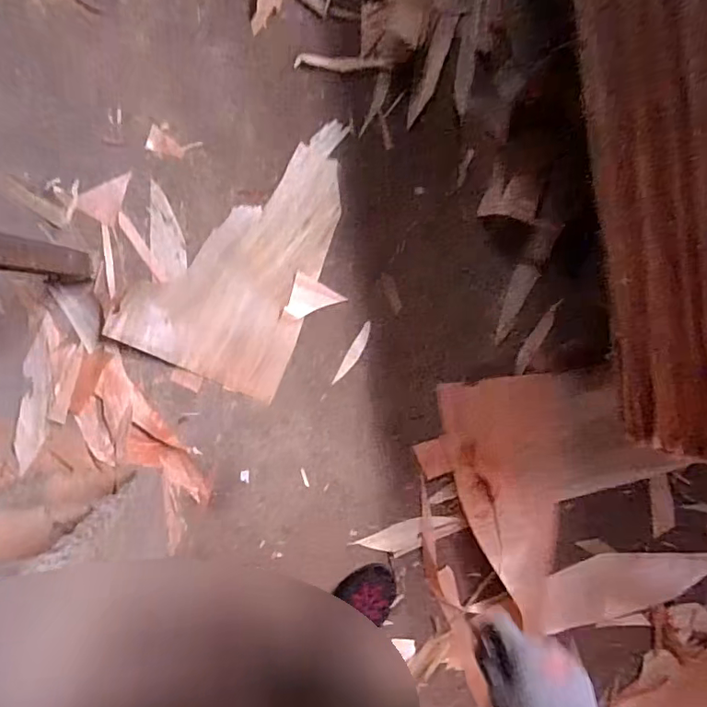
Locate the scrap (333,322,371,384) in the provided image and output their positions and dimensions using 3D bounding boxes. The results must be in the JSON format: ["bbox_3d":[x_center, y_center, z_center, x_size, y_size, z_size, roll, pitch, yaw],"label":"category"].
[{"bbox_3d":[0.002,0.001,0.900,0.019,0.004,0.117,30,91,-5],"label":"scrap"}]

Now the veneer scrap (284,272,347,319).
[{"bbox_3d":[-0.069,-0.087,0.888,0.086,0.004,0.069,27,91,-5],"label":"veneer scrap"}]

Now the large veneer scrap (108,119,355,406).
[{"bbox_3d":[-0.177,-0.176,0.857,0.266,0.032,0.450,24,91,-5],"label":"large veneer scrap"}]

